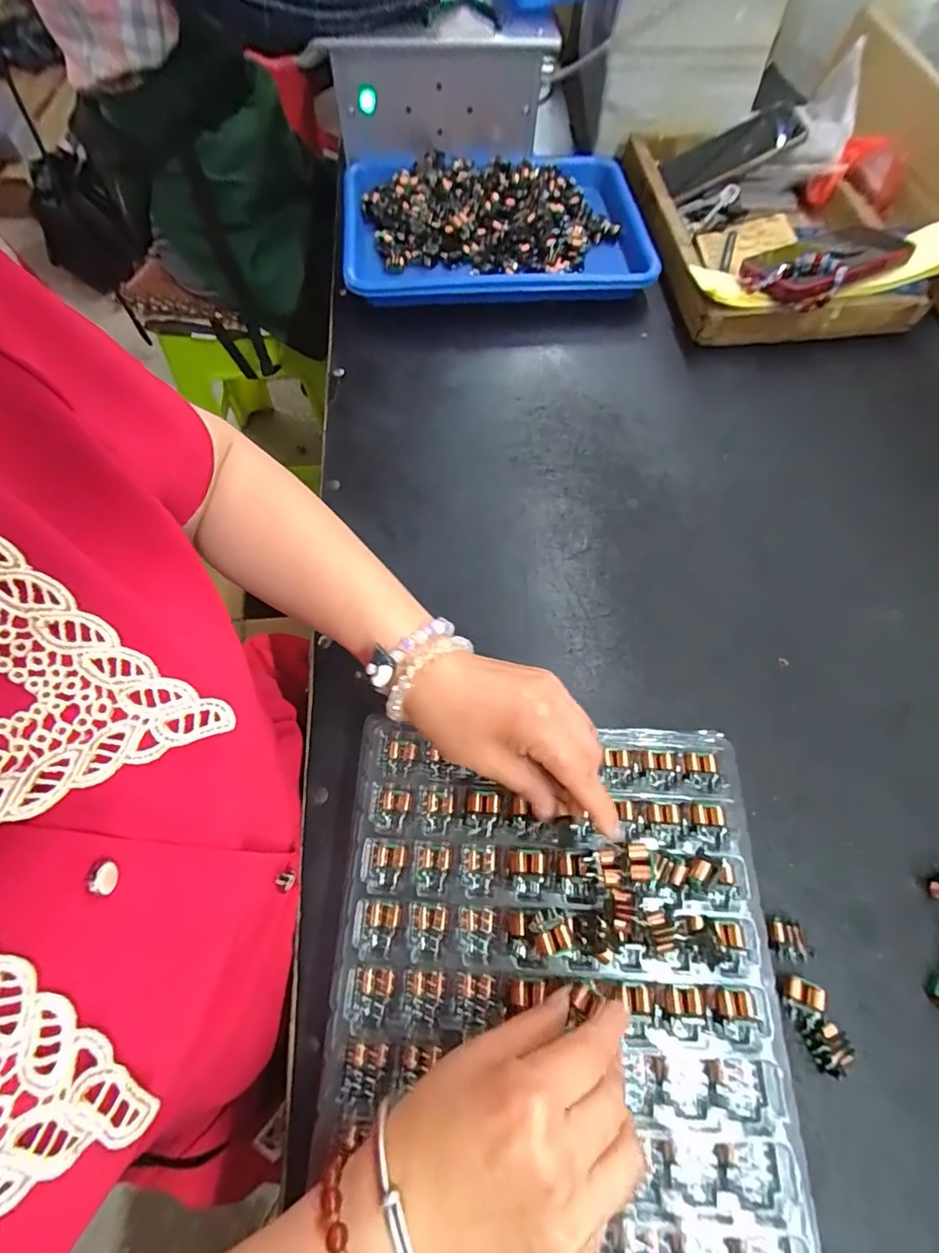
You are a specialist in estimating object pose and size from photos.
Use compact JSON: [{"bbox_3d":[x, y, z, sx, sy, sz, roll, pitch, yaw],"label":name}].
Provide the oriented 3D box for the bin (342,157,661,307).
[{"bbox_3d":[0.028,-0.455,0.591,0.337,0.050,0.235,-5,65,-3],"label":"bin"}]

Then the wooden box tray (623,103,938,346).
[{"bbox_3d":[0.346,-0.476,0.597,0.288,0.064,0.367,-7,65,-4],"label":"wooden box tray"}]

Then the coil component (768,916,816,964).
[{"bbox_3d":[0.192,0.189,0.312,0.025,0.011,0.022,12,65,5],"label":"coil component"}]

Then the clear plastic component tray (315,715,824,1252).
[{"bbox_3d":[0.047,0.219,0.268,0.235,0.031,0.332,2,65,0],"label":"clear plastic component tray"}]

